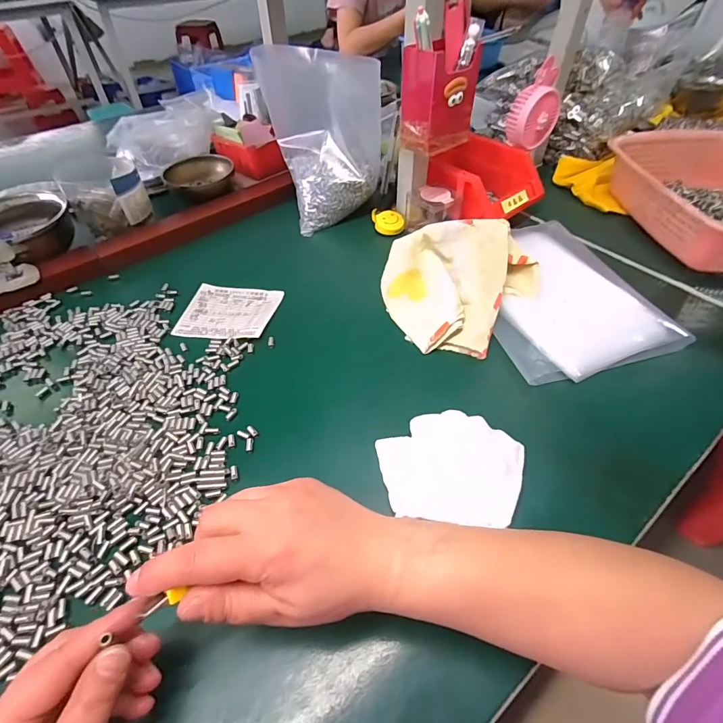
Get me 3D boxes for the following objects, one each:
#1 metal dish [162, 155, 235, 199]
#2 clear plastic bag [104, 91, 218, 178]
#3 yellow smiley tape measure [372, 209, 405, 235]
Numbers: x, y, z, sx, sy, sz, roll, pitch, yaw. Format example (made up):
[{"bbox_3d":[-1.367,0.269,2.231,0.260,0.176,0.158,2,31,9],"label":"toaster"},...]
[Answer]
[{"bbox_3d":[-0.258,-0.297,0.646,0.107,0.032,0.086,-19,52,-15],"label":"metal dish"},{"bbox_3d":[-0.321,-0.370,0.673,0.171,0.083,0.076,-27,54,-4],"label":"clear plastic bag"},{"bbox_3d":[0.039,-0.204,0.584,0.048,0.020,0.043,4,49,5],"label":"yellow smiley tape measure"}]

